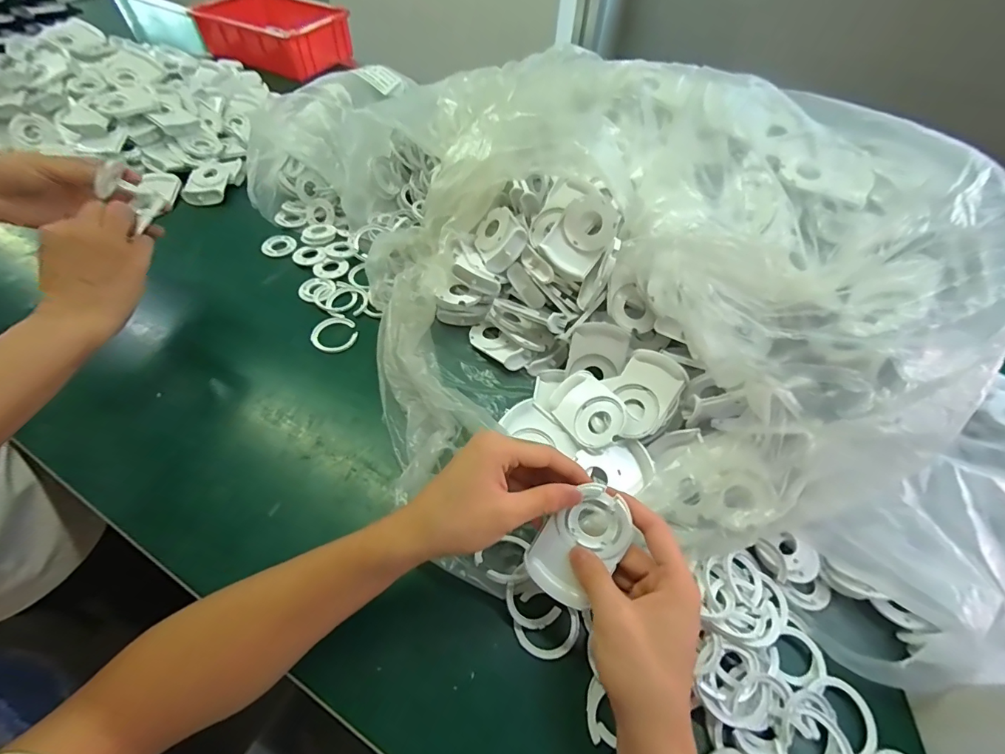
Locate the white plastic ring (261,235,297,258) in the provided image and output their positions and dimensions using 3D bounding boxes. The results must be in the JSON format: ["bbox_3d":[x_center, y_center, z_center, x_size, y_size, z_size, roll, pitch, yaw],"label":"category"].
[{"bbox_3d":[-0.310,-0.183,0.607,0.045,0.004,0.042,1,52,-2],"label":"white plastic ring"}]

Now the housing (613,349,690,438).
[{"bbox_3d":[0.135,0.016,0.418,0.054,0.009,0.080,38,102,36],"label":"housing"}]

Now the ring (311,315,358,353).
[{"bbox_3d":[-0.199,-0.051,0.517,0.050,0.005,0.057,-20,56,-18],"label":"ring"}]

